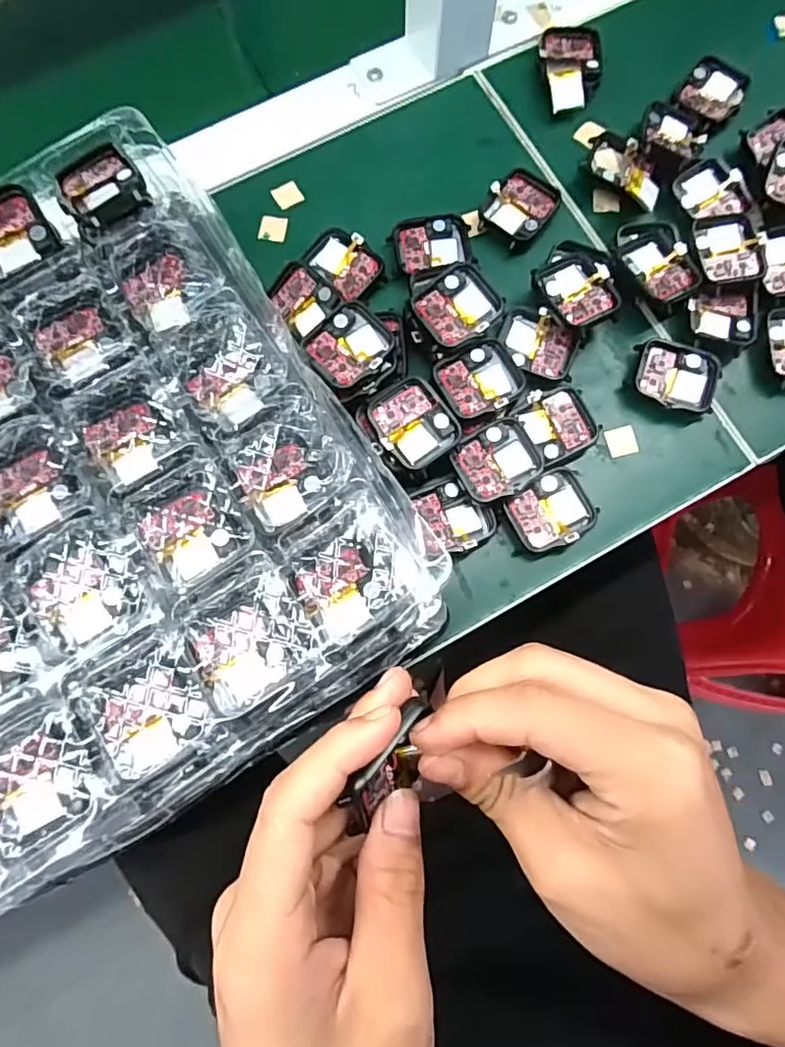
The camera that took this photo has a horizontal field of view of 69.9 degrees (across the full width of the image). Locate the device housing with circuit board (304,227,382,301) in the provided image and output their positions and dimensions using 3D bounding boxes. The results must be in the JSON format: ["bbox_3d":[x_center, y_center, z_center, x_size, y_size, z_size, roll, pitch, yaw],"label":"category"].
[{"bbox_3d":[-0.027,-0.149,0.323,0.034,0.010,0.042,-44,81,-9],"label":"device housing with circuit board"}]

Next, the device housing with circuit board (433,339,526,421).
[{"bbox_3d":[0.047,-0.074,0.300,0.041,0.013,0.039,-24,79,-5],"label":"device housing with circuit board"}]

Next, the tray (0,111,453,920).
[{"bbox_3d":[-0.153,-0.015,0.250,0.269,0.031,0.288,-31,81,-7],"label":"tray"}]

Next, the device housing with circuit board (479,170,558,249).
[{"bbox_3d":[0.074,-0.185,0.330,0.035,0.013,0.045,37,80,7],"label":"device housing with circuit board"}]

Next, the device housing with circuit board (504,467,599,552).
[{"bbox_3d":[0.083,-0.006,0.294,0.041,0.010,0.035,-30,80,-6],"label":"device housing with circuit board"}]

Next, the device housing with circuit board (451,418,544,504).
[{"bbox_3d":[0.054,-0.032,0.293,0.041,0.011,0.037,-24,79,-5],"label":"device housing with circuit board"}]

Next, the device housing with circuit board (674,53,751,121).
[{"bbox_3d":[0.198,-0.268,0.349,0.038,0.008,0.043,36,80,7],"label":"device housing with circuit board"}]

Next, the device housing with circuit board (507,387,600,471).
[{"bbox_3d":[0.089,-0.052,0.303,0.037,0.011,0.036,-26,79,-5],"label":"device housing with circuit board"}]

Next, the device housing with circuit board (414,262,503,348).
[{"bbox_3d":[0.034,-0.115,0.294,0.040,0.009,0.038,-38,86,-5],"label":"device housing with circuit board"}]

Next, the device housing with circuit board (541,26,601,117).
[{"bbox_3d":[0.112,-0.286,0.350,0.037,0.011,0.062,-1,78,0],"label":"device housing with circuit board"}]

